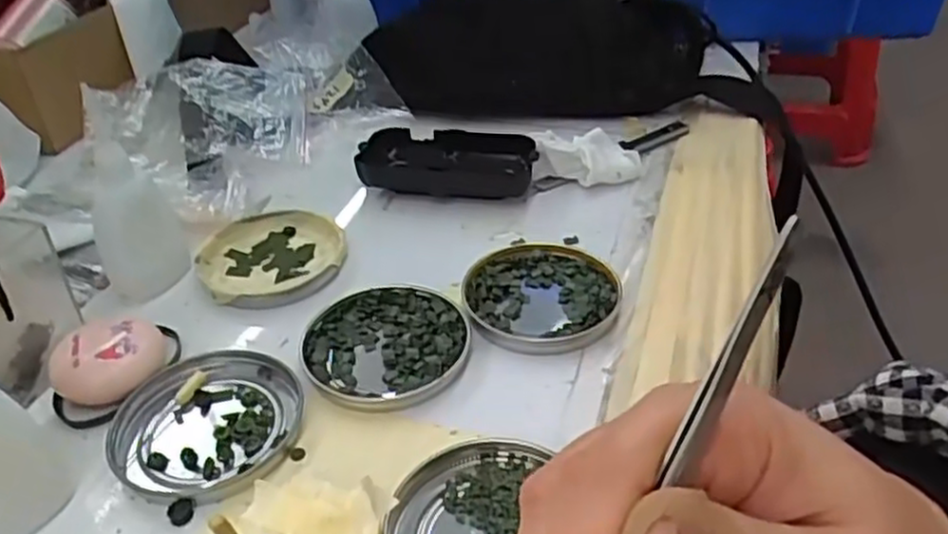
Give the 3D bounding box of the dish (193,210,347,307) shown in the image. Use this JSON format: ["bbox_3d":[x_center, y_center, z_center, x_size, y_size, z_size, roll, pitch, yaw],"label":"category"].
[{"bbox_3d":[-0.113,-0.005,0.421,0.078,0.011,0.078,-2,37,1],"label":"dish"}]

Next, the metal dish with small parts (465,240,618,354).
[{"bbox_3d":[0.035,0.013,0.386,0.076,0.009,0.083,-2,37,1],"label":"metal dish with small parts"}]

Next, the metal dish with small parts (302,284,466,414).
[{"bbox_3d":[-0.042,0.037,0.359,0.077,0.008,0.077,-2,37,1],"label":"metal dish with small parts"}]

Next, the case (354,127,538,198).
[{"bbox_3d":[-0.017,-0.067,0.479,0.109,0.026,0.041,1,37,5],"label":"case"}]

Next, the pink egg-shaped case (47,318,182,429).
[{"bbox_3d":[-0.165,0.044,0.345,0.056,0.022,0.044,-23,41,-25],"label":"pink egg-shaped case"}]

